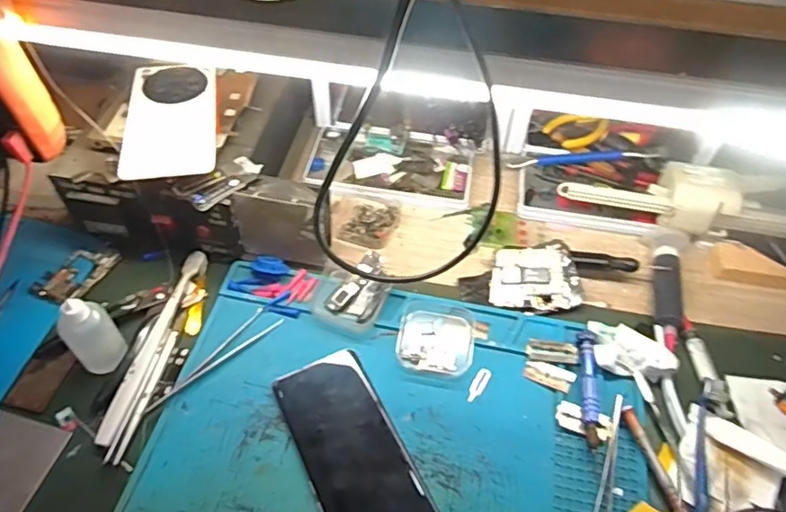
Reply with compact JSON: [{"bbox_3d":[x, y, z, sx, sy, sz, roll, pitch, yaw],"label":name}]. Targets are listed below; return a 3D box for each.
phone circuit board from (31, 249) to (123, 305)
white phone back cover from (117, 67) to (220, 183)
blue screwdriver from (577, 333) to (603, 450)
[{"bbox_3d":[-0.295,0.016,0.538,0.041,0.007,0.073,32,59,12],"label":"phone circuit board"},{"bbox_3d":[-0.198,-0.126,0.515,0.076,0.010,0.148,-7,53,-7],"label":"white phone back cover"},{"bbox_3d":[0.162,0.107,0.467,0.014,0.012,0.099,7,52,3],"label":"blue screwdriver"}]

